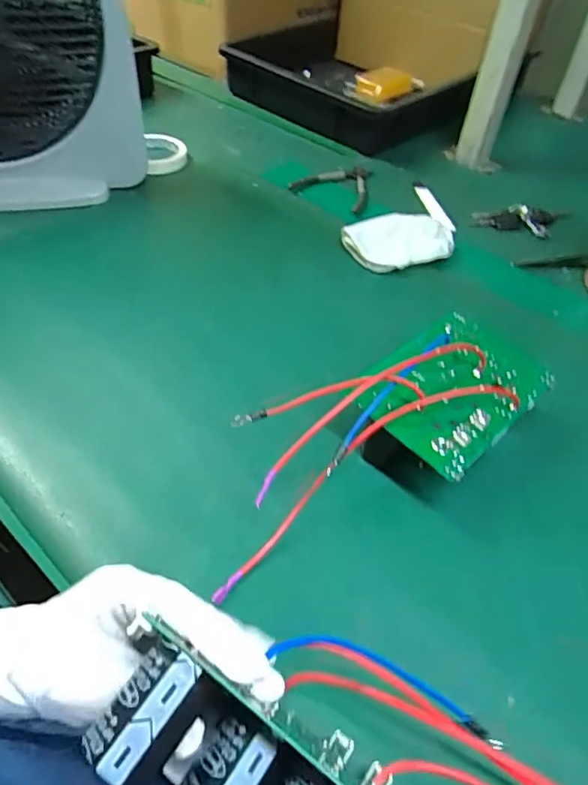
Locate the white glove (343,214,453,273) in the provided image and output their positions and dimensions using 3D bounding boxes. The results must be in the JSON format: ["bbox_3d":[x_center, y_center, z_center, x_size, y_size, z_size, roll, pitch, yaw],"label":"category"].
[{"bbox_3d":[0.134,-0.188,0.664,0.139,0.029,0.082,-13,50,-17],"label":"white glove"}]

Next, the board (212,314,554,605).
[{"bbox_3d":[0.068,0.033,0.422,0.308,0.075,0.130,-23,54,-24],"label":"board"}]

